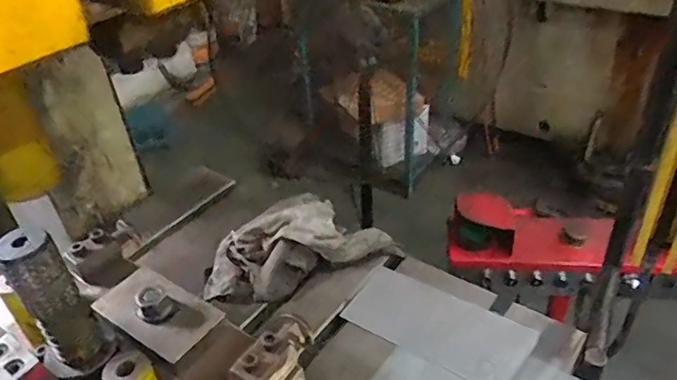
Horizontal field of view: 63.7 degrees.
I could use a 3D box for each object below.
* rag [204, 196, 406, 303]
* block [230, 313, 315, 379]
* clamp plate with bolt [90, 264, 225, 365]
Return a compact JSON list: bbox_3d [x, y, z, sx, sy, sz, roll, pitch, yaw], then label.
[{"bbox_3d":[-0.066,0.077,0.894,0.314,0.079,0.165,-15,36,-12],"label":"rag"},{"bbox_3d":[-0.067,0.174,0.571,0.048,0.041,0.094,20,43,32],"label":"block"},{"bbox_3d":[-0.210,0.133,0.630,0.141,0.034,0.081,20,43,32],"label":"clamp plate with bolt"}]

